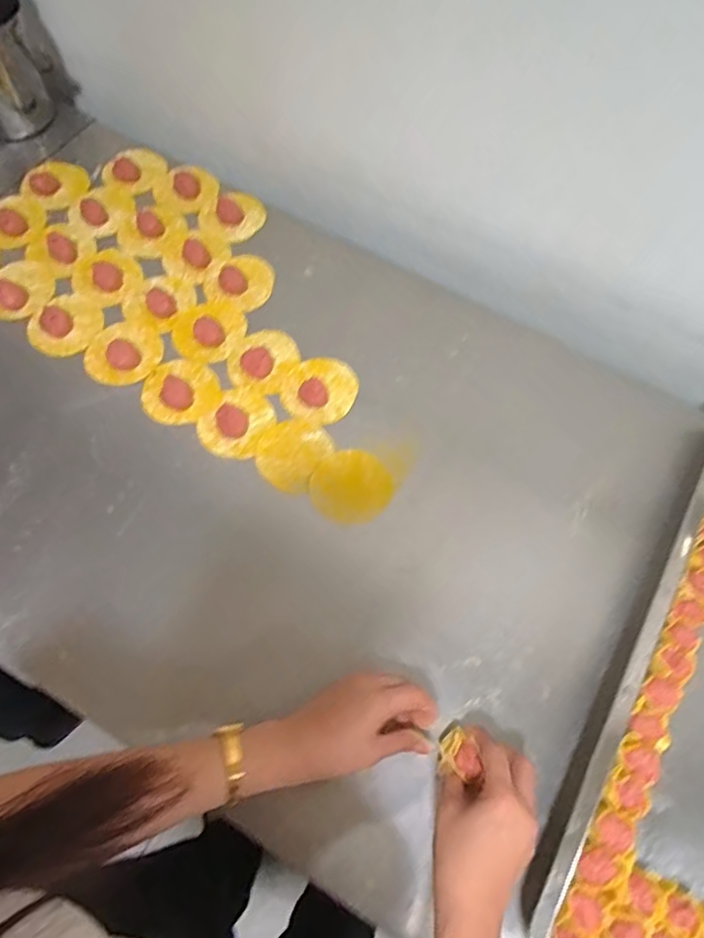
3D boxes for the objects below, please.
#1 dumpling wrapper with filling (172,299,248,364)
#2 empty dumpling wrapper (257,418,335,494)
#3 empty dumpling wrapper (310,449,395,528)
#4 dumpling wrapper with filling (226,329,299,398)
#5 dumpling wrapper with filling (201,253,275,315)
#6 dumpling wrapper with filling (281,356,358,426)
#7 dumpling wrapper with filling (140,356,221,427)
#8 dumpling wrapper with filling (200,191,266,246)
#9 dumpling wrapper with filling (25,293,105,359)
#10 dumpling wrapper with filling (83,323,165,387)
[{"bbox_3d":[-0.168,-0.167,0.652,0.078,0.013,0.088,37,72,12],"label":"dumpling wrapper with filling"},{"bbox_3d":[-0.064,-0.016,0.601,0.071,0.008,0.083,32,71,10],"label":"empty dumpling wrapper"},{"bbox_3d":[-0.001,0.019,0.582,0.081,0.004,0.079,0,66,1],"label":"empty dumpling wrapper"},{"bbox_3d":[-0.103,-0.129,0.636,0.077,0.017,0.082,1,68,-2],"label":"dumpling wrapper with filling"},{"bbox_3d":[-0.136,-0.233,0.691,0.076,0.008,0.082,1,68,-2],"label":"dumpling wrapper with filling"},{"bbox_3d":[-0.036,-0.091,0.624,0.081,0.015,0.081,1,68,-2],"label":"dumpling wrapper with filling"},{"bbox_3d":[-0.192,-0.089,0.625,0.080,0.012,0.084,1,68,-2],"label":"dumpling wrapper with filling"},{"bbox_3d":[-0.155,-0.334,0.732,0.075,0.009,0.085,34,71,11],"label":"dumpling wrapper with filling"},{"bbox_3d":[-0.338,-0.172,0.649,0.083,0.019,0.081,-32,73,-14],"label":"dumpling wrapper with filling"},{"bbox_3d":[-0.263,-0.135,0.635,0.080,0.016,0.085,1,68,-2],"label":"dumpling wrapper with filling"}]

